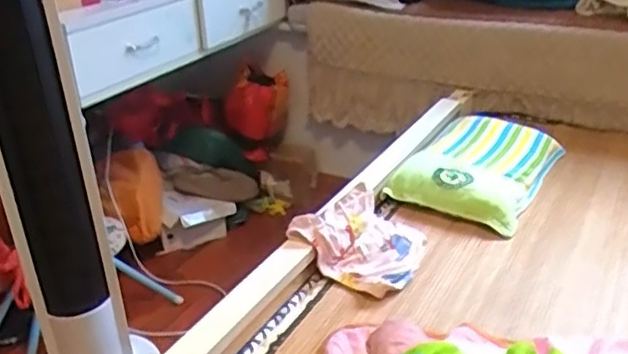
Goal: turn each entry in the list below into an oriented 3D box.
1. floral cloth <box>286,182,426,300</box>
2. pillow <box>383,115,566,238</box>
[{"bbox_3d":[0.095,0.100,1.152,0.188,0.084,0.221,14,33,29],"label":"floral cloth"},{"bbox_3d":[0.374,-0.031,1.425,0.262,0.066,0.444,13,32,28],"label":"pillow"}]

